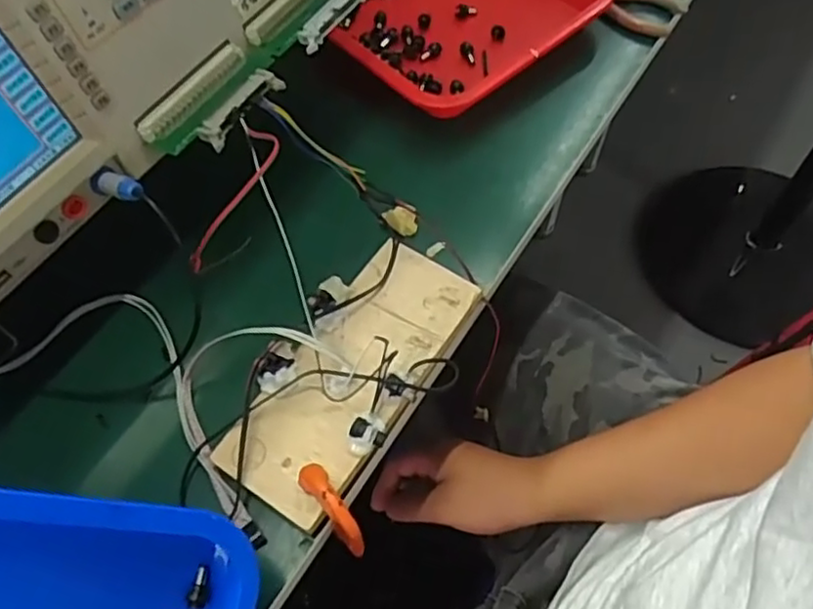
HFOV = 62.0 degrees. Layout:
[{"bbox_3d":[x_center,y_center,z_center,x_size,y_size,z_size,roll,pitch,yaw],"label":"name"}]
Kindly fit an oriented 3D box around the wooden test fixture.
[{"bbox_3d":[-0.038,0.037,0.441,0.090,0.028,0.195,29,65,15],"label":"wooden test fixture"}]

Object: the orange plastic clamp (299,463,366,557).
[{"bbox_3d":[-0.043,0.122,0.402,0.016,0.023,0.060,-32,80,-17],"label":"orange plastic clamp"}]

